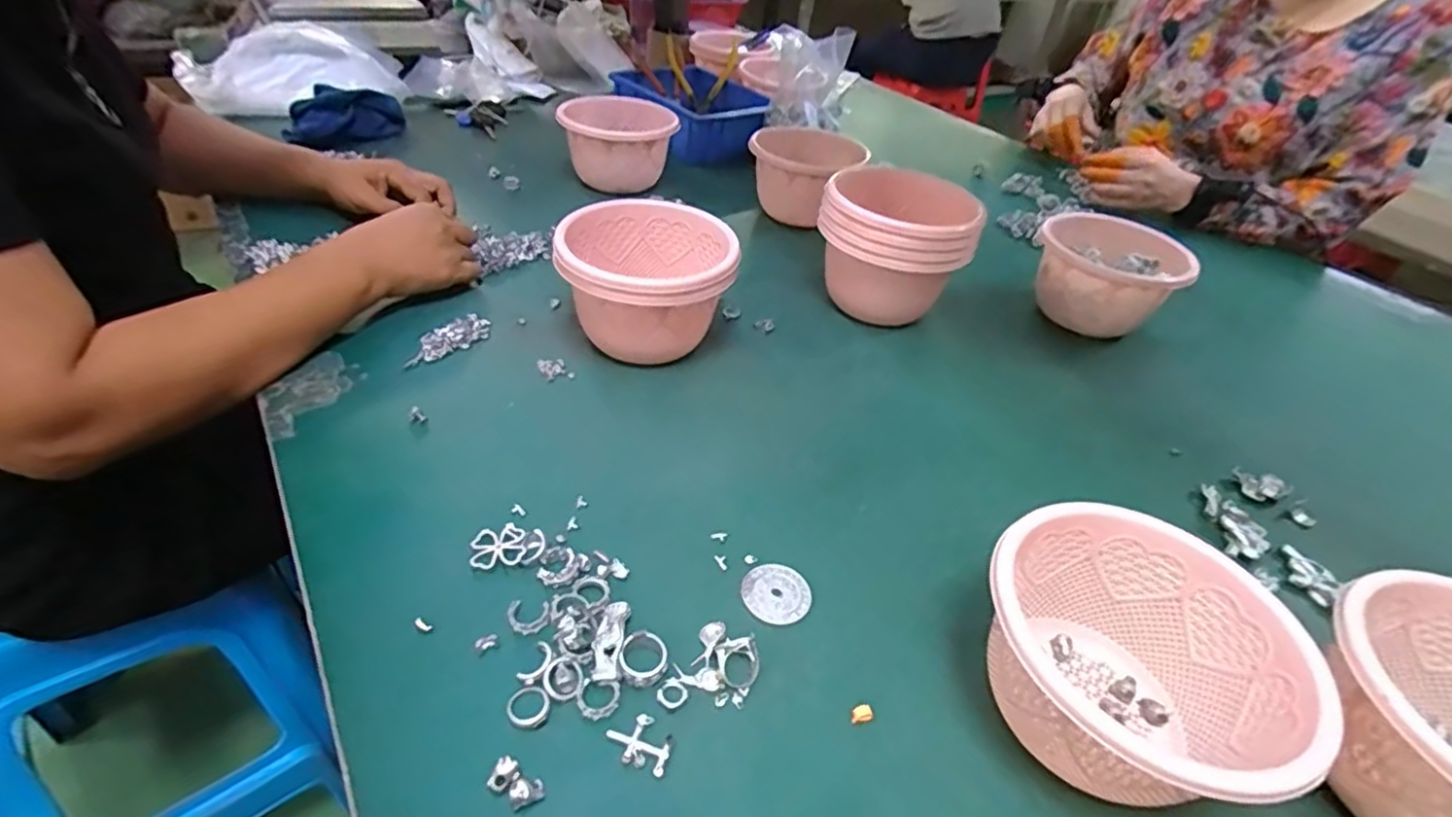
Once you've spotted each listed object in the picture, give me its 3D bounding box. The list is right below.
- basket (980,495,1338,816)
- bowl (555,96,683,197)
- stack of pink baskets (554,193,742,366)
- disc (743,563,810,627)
[{"bbox_3d":[0.207,0.134,0.349,0.135,0.089,0.142,-27,51,-34],"label":"basket"},{"bbox_3d":[-0.140,-0.361,0.883,0.148,0.086,0.143,6,40,-2],"label":"bowl"},{"bbox_3d":[-0.072,-0.107,0.592,0.147,0.101,0.143,-3,41,-13],"label":"stack of pink baskets"},{"bbox_3d":[0.031,0.116,0.415,0.042,0.004,0.043,5,40,-4],"label":"disc"}]

